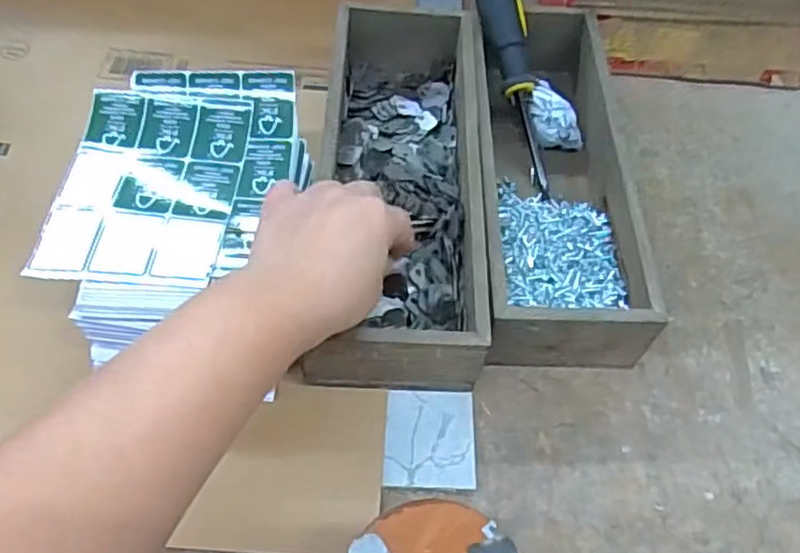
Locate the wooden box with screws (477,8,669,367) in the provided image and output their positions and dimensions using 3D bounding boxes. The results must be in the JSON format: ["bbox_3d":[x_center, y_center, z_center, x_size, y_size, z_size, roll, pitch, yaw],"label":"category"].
[{"bbox_3d":[0.101,-0.078,0.476,0.097,0.063,0.281,3,59,-3],"label":"wooden box with screws"}]

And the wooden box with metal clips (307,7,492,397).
[{"bbox_3d":[-0.002,-0.072,0.454,0.106,0.070,0.302,0,54,-4],"label":"wooden box with metal clips"}]

